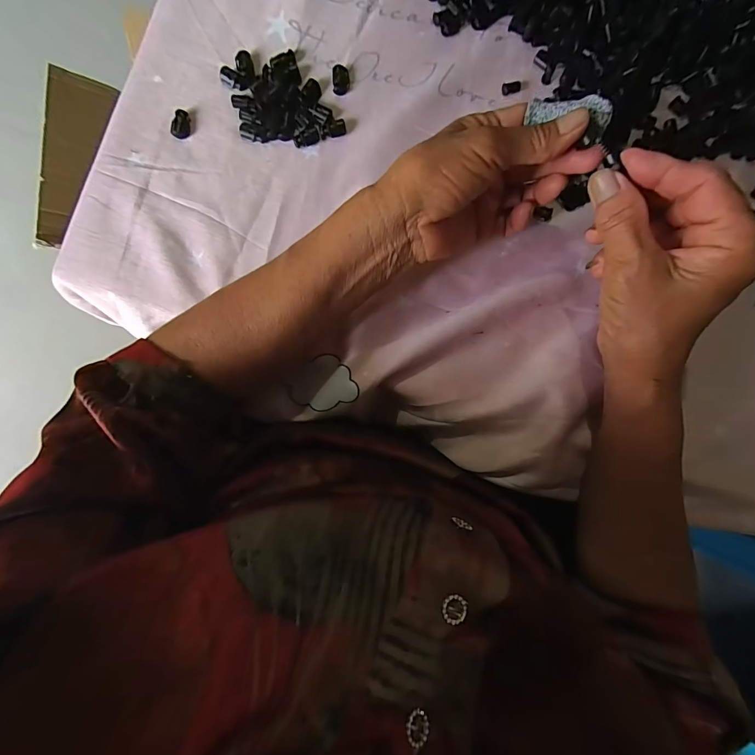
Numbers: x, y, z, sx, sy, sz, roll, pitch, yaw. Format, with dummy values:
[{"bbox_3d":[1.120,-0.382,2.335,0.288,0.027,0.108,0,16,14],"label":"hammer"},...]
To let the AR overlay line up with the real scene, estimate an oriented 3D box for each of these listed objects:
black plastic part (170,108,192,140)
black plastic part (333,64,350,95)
[{"bbox_3d":[-0.159,-0.205,0.307,0.014,0.005,0.022,10,85,0],"label":"black plastic part"},{"bbox_3d":[-0.030,-0.244,0.310,0.013,0.005,0.021,-3,85,-1],"label":"black plastic part"}]

